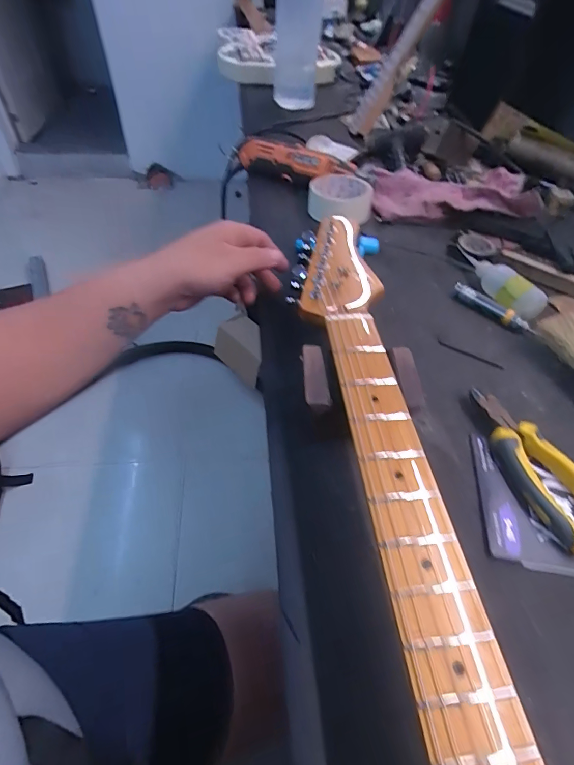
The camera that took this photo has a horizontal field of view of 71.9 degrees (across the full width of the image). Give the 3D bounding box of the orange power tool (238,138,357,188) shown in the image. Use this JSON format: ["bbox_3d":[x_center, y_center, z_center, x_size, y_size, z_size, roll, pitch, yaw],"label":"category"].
[{"bbox_3d":[0.011,-0.355,0.635,0.181,0.054,0.061,13,55,13],"label":"orange power tool"}]

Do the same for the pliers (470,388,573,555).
[{"bbox_3d":[0.202,0.065,0.329,0.047,0.018,0.147,-15,53,-16],"label":"pliers"}]

